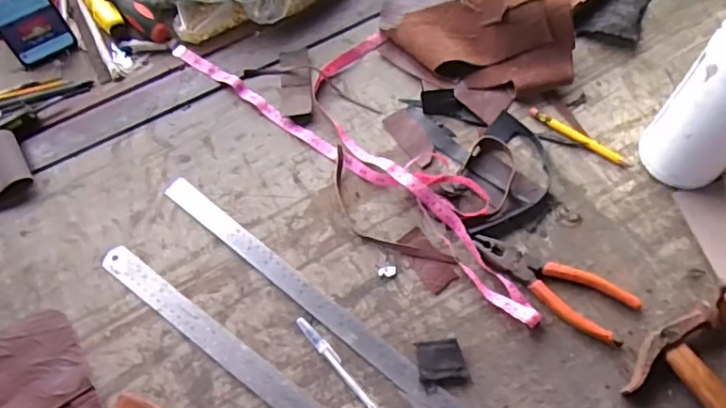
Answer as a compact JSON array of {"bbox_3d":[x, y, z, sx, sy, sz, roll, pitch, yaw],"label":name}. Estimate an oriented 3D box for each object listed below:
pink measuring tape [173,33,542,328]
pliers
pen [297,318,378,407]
[{"bbox_3d":[0.020,-0.101,0.647,0.528,0.024,0.178,39,72,20],"label":"pink measuring tape"},{"bbox_3d":[0.184,0.082,0.557,0.162,0.013,0.055,23,68,14],"label":"pliers"},{"bbox_3d":[-0.013,0.165,0.529,0.012,0.007,0.151,-40,68,-15],"label":"pen"}]

